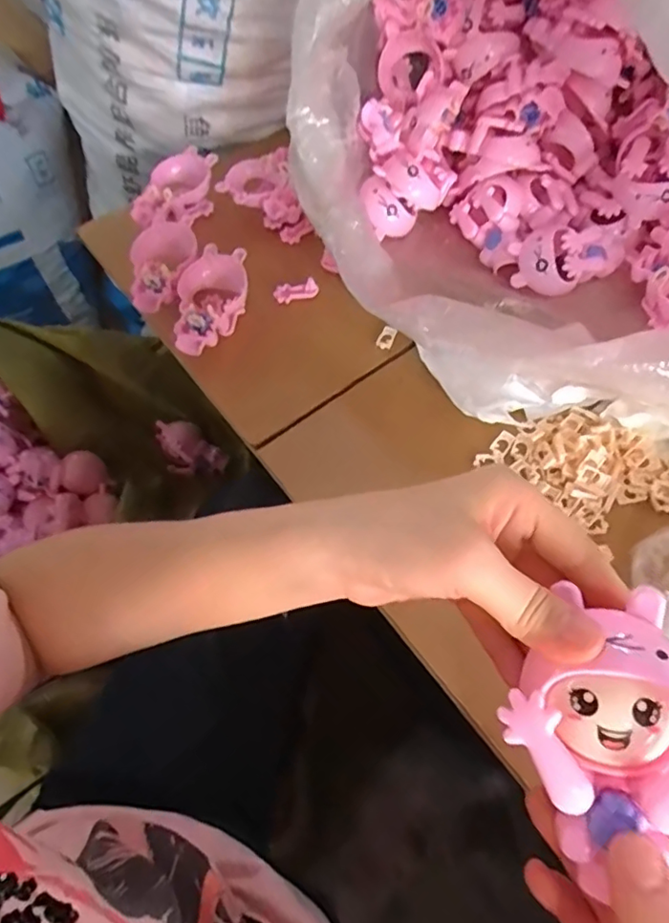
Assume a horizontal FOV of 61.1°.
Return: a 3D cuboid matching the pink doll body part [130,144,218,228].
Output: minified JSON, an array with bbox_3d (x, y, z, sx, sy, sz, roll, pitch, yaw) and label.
[{"bbox_3d":[-0.159,-0.276,0.580,0.063,0.031,0.097,12,63,11],"label":"pink doll body part"}]

